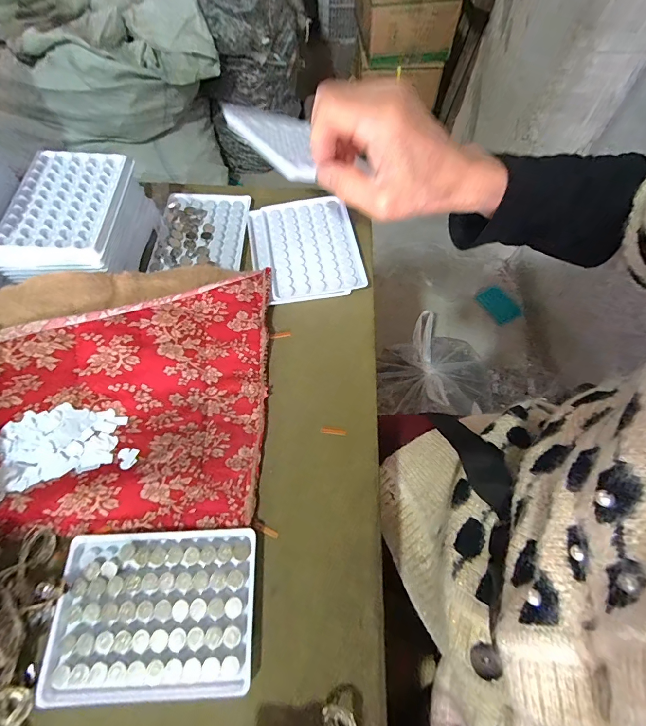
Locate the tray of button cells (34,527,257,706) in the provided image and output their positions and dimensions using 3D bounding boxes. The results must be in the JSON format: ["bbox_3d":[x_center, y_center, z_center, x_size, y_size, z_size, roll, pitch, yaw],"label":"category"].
[{"bbox_3d":[-0.113,0.166,0.255,0.128,0.015,0.094,-1,64,-2],"label":"tray of button cells"}]

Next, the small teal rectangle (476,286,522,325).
[{"bbox_3d":[0.587,-0.193,1.248,0.139,0.082,0.006,46,29,0],"label":"small teal rectangle"}]

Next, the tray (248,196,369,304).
[{"bbox_3d":[-0.020,-0.123,0.398,0.108,0.010,0.132,-9,64,-5],"label":"tray"}]

